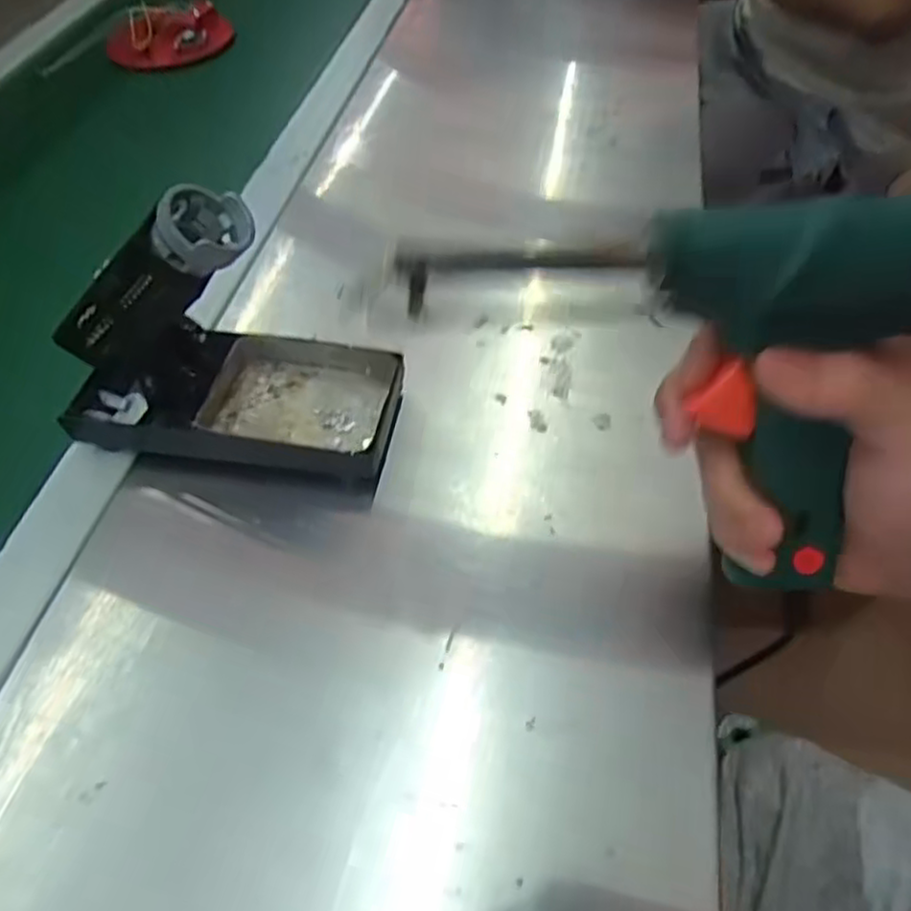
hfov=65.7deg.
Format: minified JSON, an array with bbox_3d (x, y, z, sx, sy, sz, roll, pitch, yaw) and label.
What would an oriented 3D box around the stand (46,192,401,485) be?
[{"bbox_3d":[-0.120,-0.062,0.346,0.176,0.125,0.078,6,52,8],"label":"stand"}]

